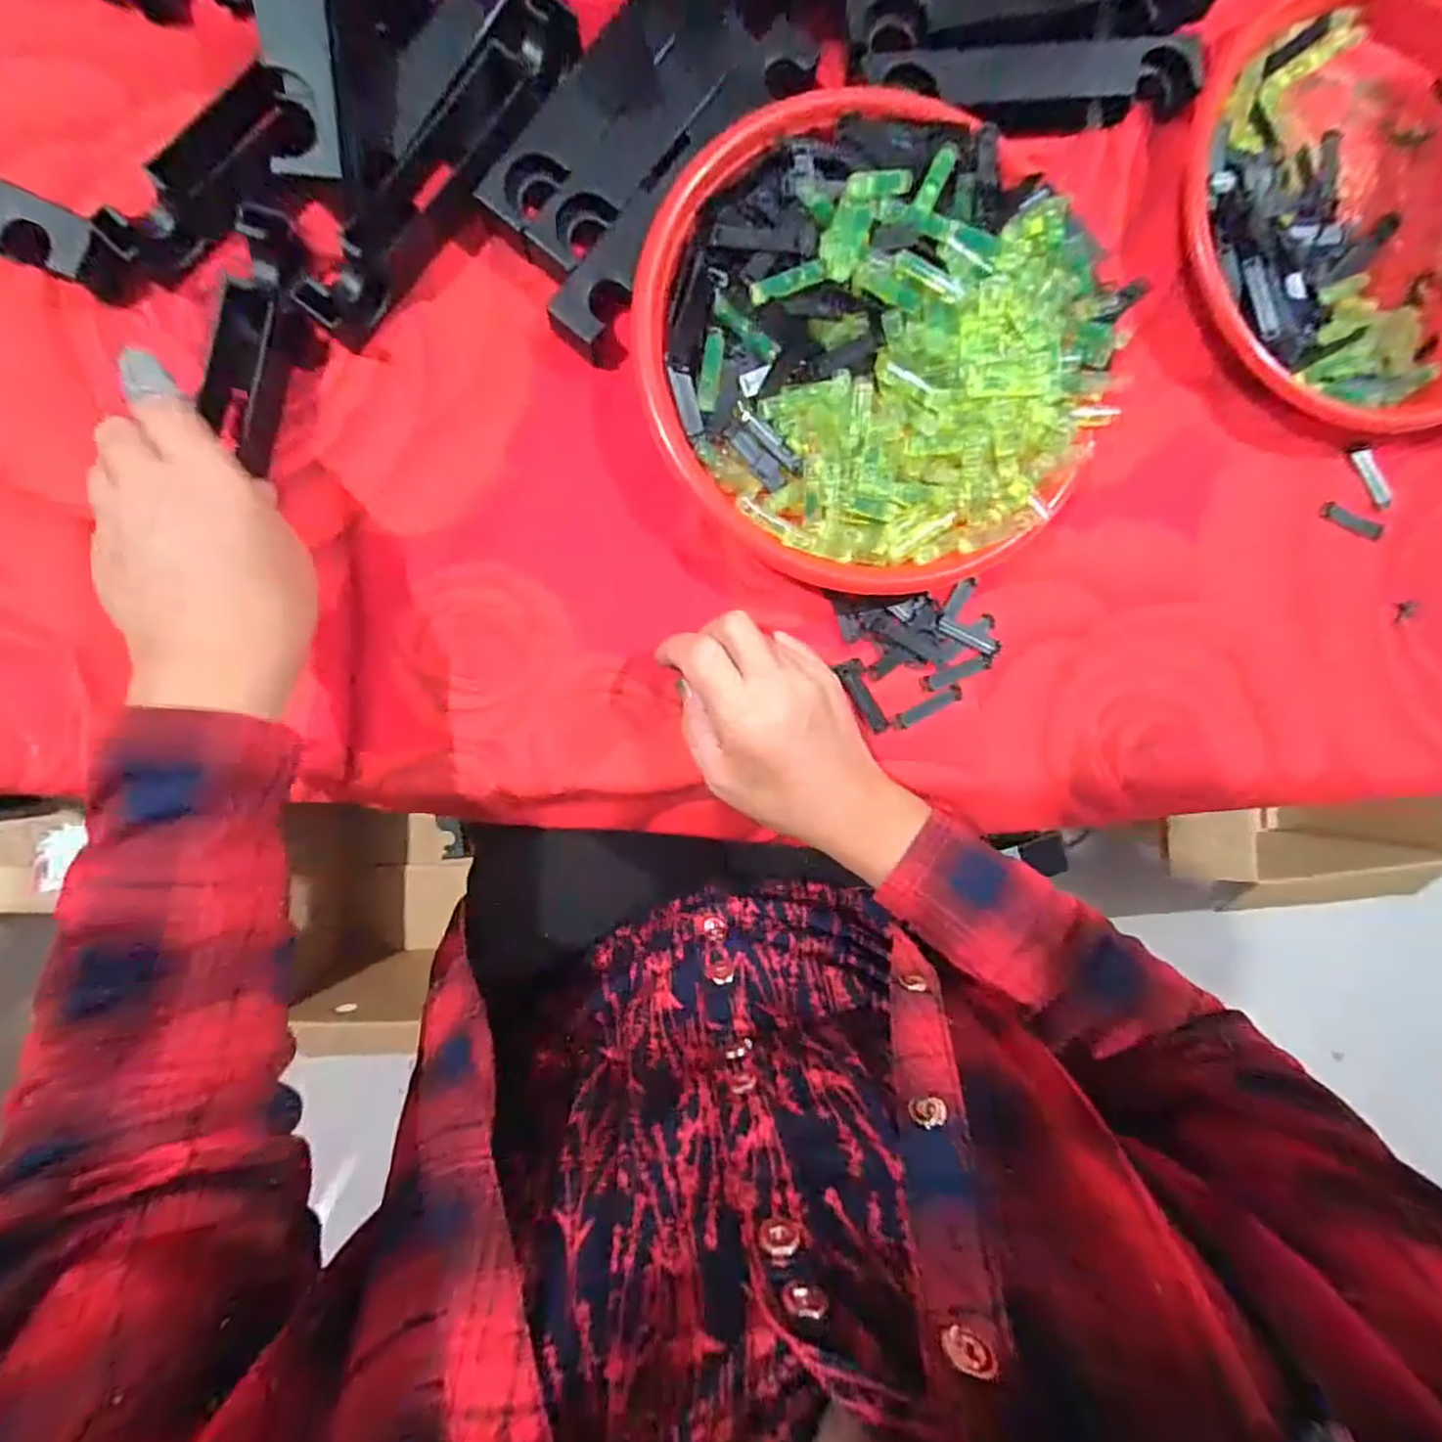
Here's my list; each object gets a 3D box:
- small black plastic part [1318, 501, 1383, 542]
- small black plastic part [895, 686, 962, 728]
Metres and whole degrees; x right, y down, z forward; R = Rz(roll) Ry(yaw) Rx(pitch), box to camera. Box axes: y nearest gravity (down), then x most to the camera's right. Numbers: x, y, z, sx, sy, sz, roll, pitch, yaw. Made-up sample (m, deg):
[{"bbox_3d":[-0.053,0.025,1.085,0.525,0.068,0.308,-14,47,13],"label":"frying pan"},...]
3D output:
[{"bbox_3d":[0.400,-0.126,0.420,0.042,0.004,0.012,21,90,-8],"label":"small black plastic part"},{"bbox_3d":[0.123,-0.008,0.392,0.044,0.004,0.009,-27,96,-5],"label":"small black plastic part"}]

